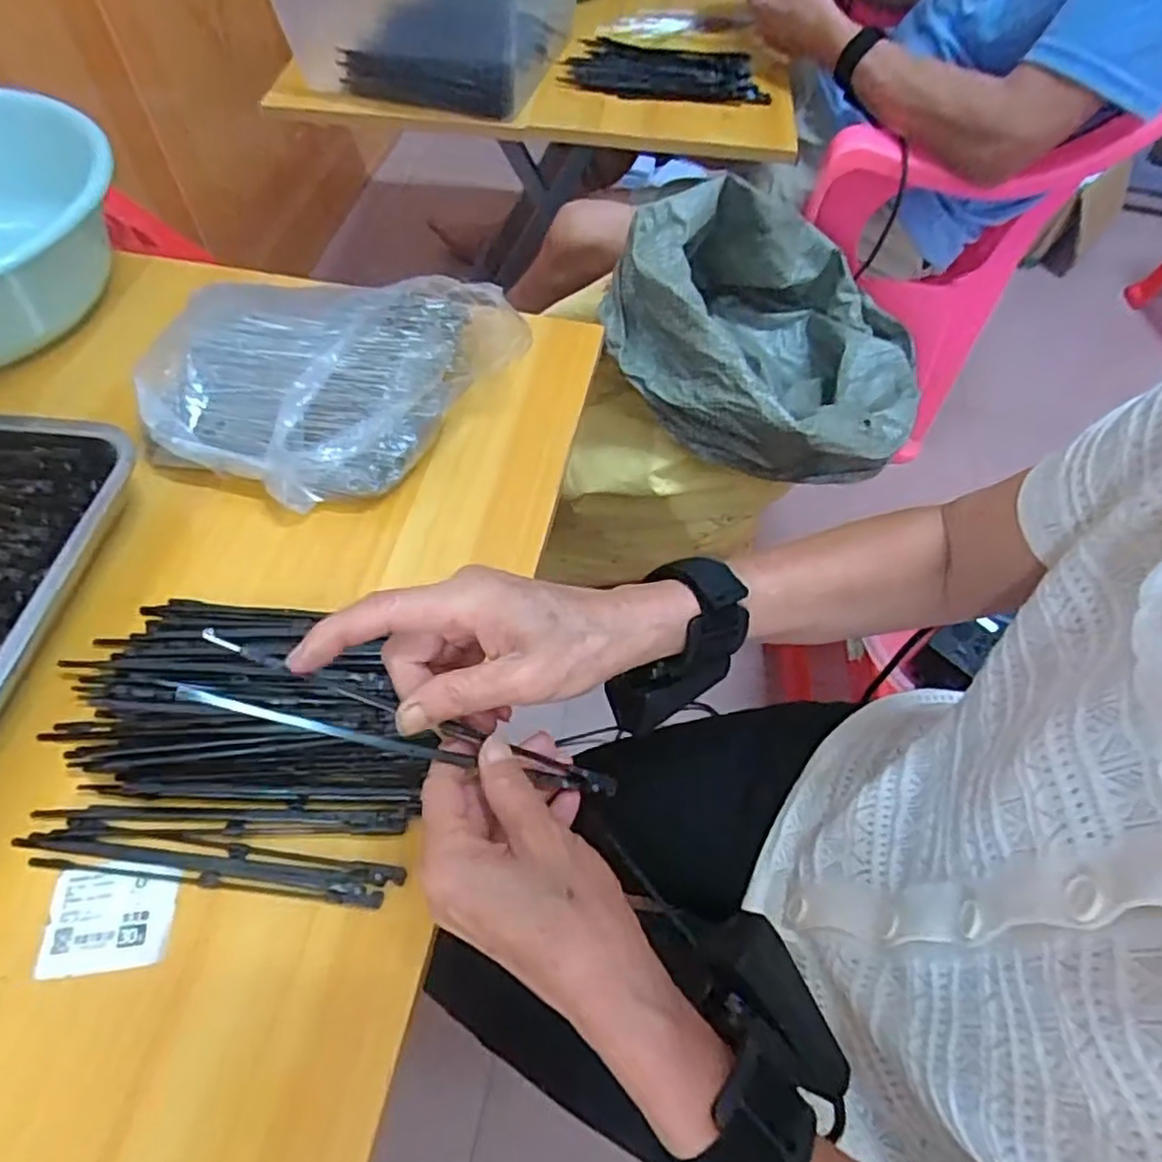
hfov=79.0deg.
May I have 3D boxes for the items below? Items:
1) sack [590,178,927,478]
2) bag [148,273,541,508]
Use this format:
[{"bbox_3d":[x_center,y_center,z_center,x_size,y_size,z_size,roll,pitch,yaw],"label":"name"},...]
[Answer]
[{"bbox_3d":[0.206,-0.254,0.720,0.297,0.198,0.326,29,60,15],"label":"sack"},{"bbox_3d":[-0.169,-0.149,0.514,0.252,0.056,0.214,2,57,-1],"label":"bag"}]

